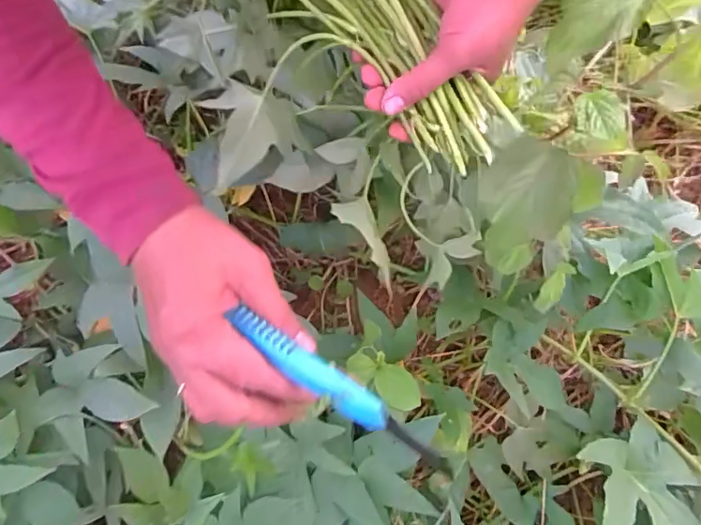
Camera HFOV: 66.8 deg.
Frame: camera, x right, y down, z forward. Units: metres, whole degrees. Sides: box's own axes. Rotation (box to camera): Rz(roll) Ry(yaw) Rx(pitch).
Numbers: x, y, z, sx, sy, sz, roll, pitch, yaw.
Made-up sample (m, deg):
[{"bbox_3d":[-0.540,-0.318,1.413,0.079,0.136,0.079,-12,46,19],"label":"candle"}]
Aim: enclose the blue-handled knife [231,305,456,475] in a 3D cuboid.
[{"bbox_3d":[-0.010,0.068,0.293,0.145,0.011,0.018,31,80,20],"label":"blue-handled knife"}]

